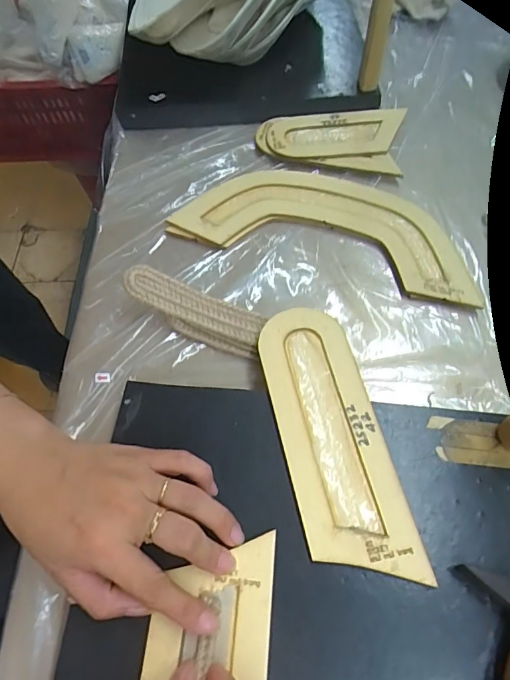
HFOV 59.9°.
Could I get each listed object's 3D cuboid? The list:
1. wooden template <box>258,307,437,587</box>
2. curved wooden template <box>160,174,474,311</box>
[{"bbox_3d":[0.052,0.064,0.313,0.069,0.007,0.193,-11,62,-5],"label":"wooden template"},{"bbox_3d":[0.069,-0.115,0.430,0.280,0.008,0.113,15,63,10],"label":"curved wooden template"}]

